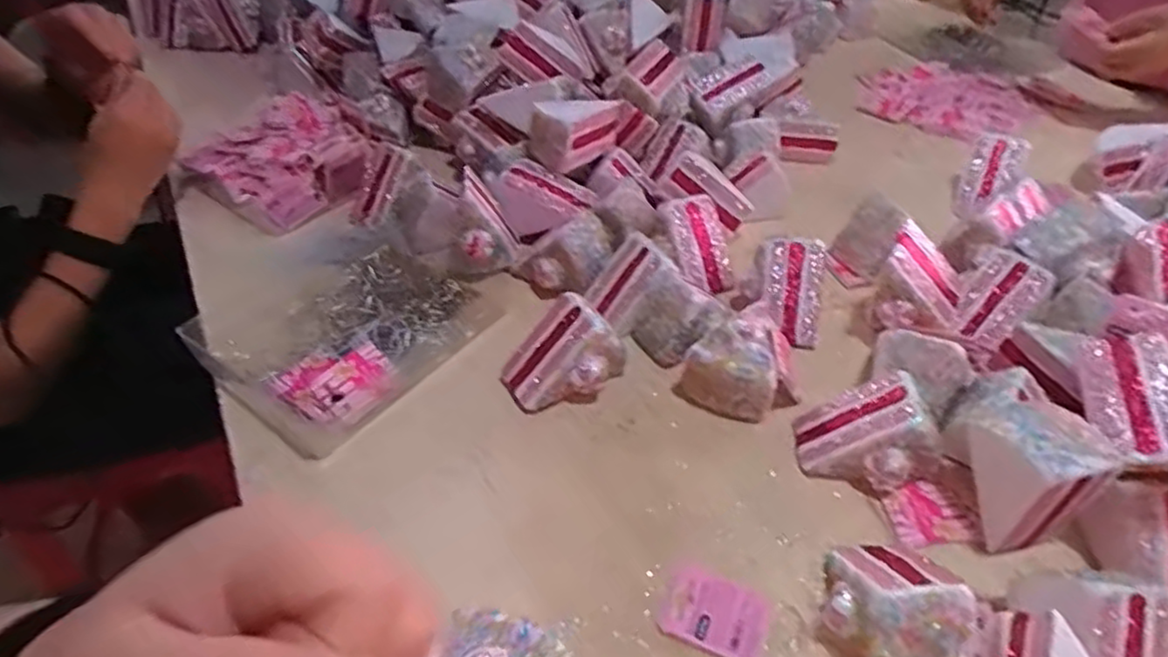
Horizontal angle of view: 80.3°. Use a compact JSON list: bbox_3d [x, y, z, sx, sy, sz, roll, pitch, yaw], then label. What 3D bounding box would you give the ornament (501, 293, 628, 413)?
[{"bbox_3d":[-0.015,0.019,0.520,0.086,0.057,0.054,-18,44,-16],"label":"ornament"}]

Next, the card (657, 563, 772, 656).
[{"bbox_3d":[0.077,0.166,0.402,0.059,0.004,0.042,19,54,14],"label":"card"}]

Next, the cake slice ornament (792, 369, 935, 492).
[{"bbox_3d":[0.190,0.069,0.468,0.080,0.059,0.065,0,42,3],"label":"cake slice ornament"}]

